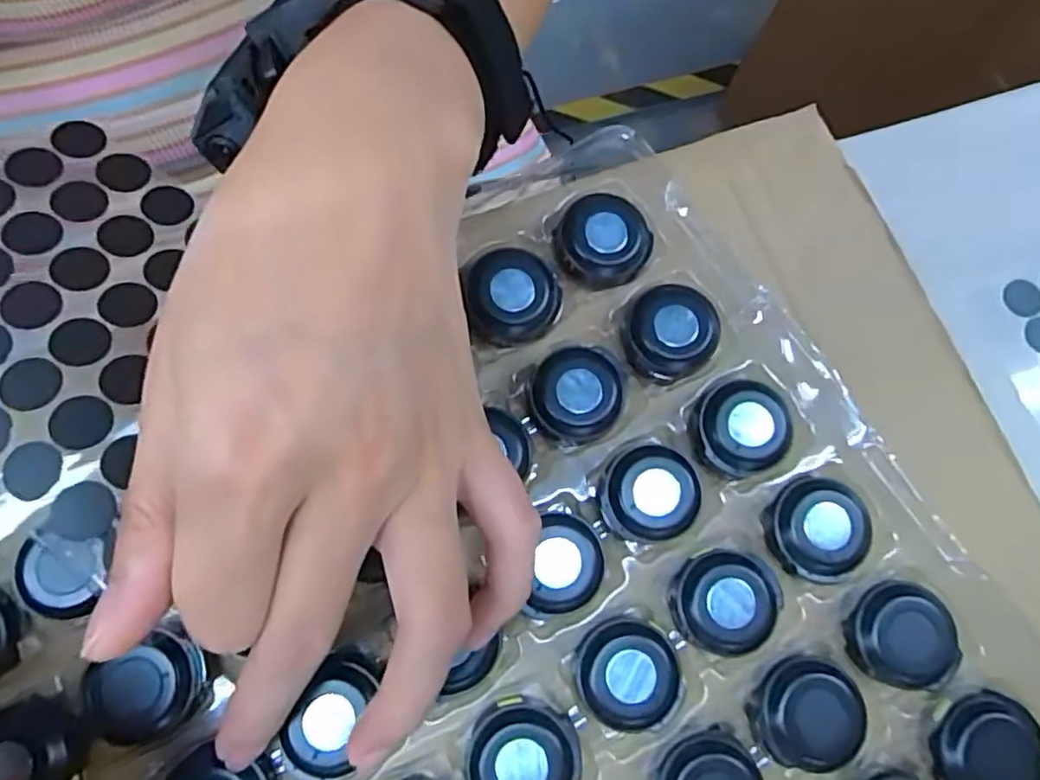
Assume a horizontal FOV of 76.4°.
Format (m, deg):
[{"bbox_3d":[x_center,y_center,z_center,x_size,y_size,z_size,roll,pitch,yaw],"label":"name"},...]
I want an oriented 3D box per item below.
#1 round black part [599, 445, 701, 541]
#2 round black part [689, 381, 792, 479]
[{"bbox_3d":[0.039,0.030,0.197,0.029,0.005,0.027,0,76,-2],"label":"round black part"},{"bbox_3d":[0.068,0.012,0.202,0.029,0.006,0.027,0,76,-2],"label":"round black part"}]

